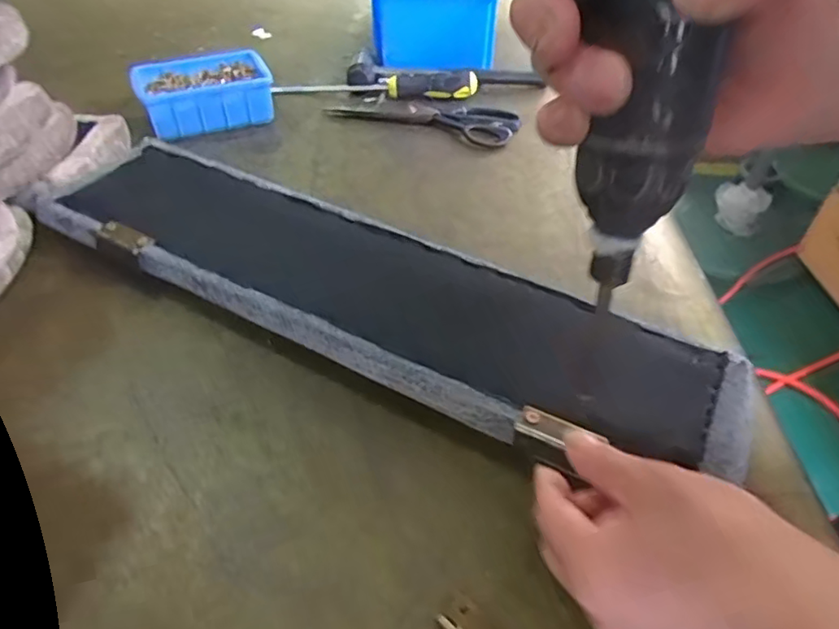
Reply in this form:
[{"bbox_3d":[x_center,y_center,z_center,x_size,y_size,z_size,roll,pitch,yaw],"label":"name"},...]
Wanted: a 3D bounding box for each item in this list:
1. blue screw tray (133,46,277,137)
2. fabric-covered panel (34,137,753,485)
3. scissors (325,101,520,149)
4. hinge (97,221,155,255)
[{"bbox_3d":[-0.237,-0.247,0.640,0.140,0.052,0.091,-21,49,-19],"label":"blue screw tray"},{"bbox_3d":[-0.043,-0.020,0.431,0.525,0.027,0.125,22,48,19],"label":"fabric-covered panel"},{"bbox_3d":[0.007,-0.229,0.666,0.207,0.010,0.074,14,46,12],"label":"scissors"},{"bbox_3d":[-0.230,-0.062,0.448,0.051,0.007,0.019,22,48,19],"label":"hinge"}]

